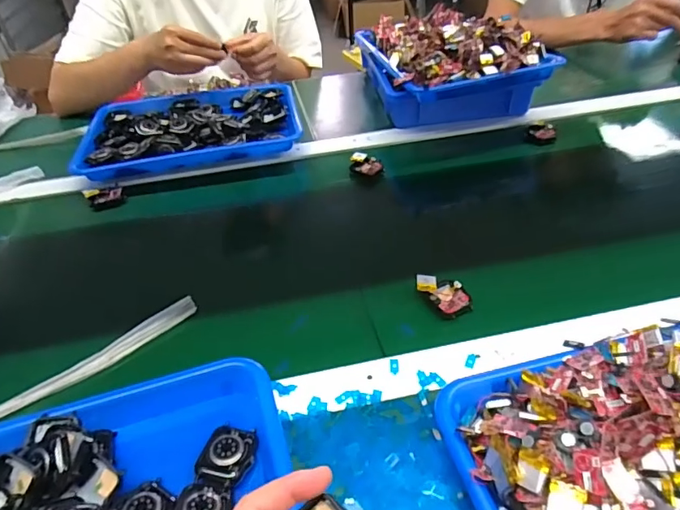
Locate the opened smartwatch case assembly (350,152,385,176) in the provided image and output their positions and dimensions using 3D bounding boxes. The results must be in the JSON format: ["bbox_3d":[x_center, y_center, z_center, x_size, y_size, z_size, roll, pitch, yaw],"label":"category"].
[{"bbox_3d":[0.039,-0.129,0.696,0.048,0.021,0.036,5,41,12],"label":"opened smartwatch case assembly"}]

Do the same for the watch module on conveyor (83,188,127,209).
[{"bbox_3d":[-0.327,-0.080,0.675,0.055,0.020,0.026,-12,40,-8],"label":"watch module on conveyor"}]

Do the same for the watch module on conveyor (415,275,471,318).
[{"bbox_3d":[0.106,0.038,0.486,0.036,0.015,0.058,-30,46,-26],"label":"watch module on conveyor"}]

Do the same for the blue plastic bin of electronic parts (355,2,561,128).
[{"bbox_3d":[0.183,-0.309,0.810,0.239,0.147,0.264,-11,40,-7],"label":"blue plastic bin of electronic parts"}]

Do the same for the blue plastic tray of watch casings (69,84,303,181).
[{"bbox_3d":[-0.238,-0.208,0.796,0.337,0.052,0.243,-13,40,-9],"label":"blue plastic tray of watch casings"}]

